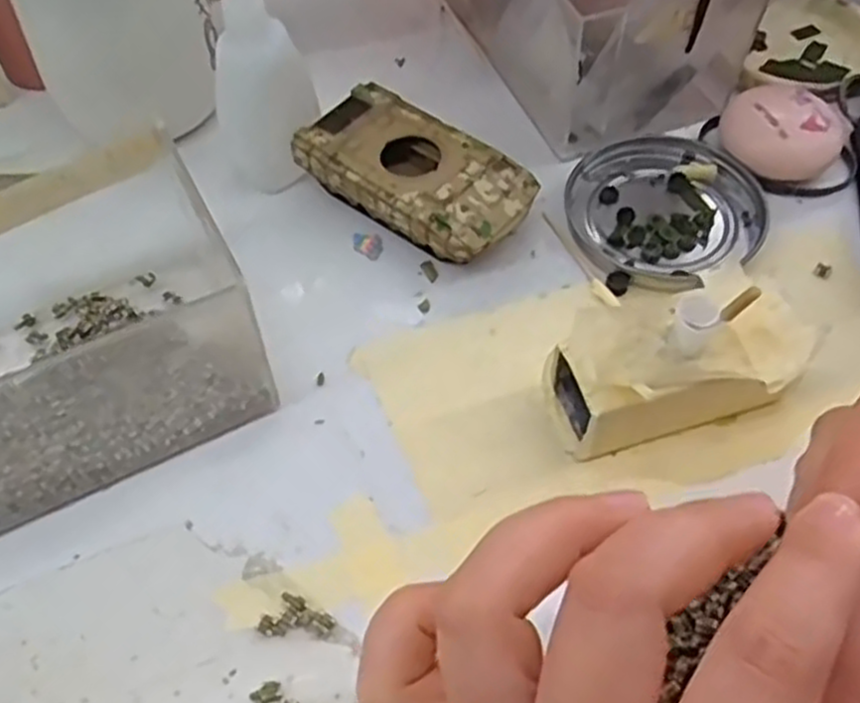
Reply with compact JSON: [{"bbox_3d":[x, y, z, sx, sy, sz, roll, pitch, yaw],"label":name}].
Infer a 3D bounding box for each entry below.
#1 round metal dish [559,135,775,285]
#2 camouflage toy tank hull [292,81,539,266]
[{"bbox_3d":[0.095,-0.060,0.330,0.076,0.006,0.075,-1,56,1],"label":"round metal dish"},{"bbox_3d":[-0.006,-0.069,0.329,0.095,0.025,0.053,35,64,22],"label":"camouflage toy tank hull"}]

